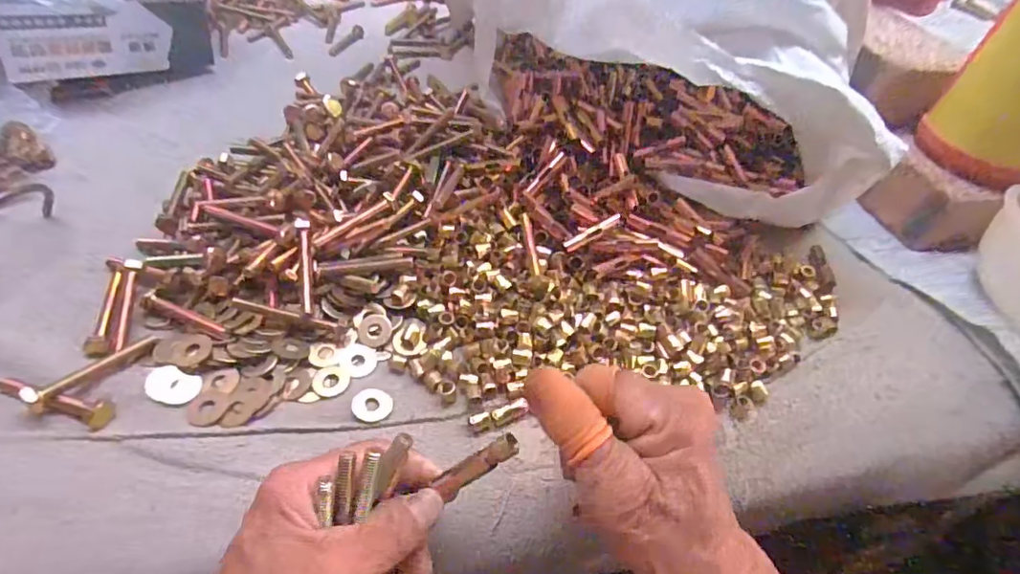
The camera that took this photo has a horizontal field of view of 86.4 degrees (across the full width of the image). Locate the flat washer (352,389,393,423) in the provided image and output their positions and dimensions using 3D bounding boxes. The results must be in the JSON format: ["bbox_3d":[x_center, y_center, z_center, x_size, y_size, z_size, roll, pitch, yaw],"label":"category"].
[{"bbox_3d":[-0.078,0.067,0.308,0.022,0.005,0.021,3,46,-3],"label":"flat washer"}]

